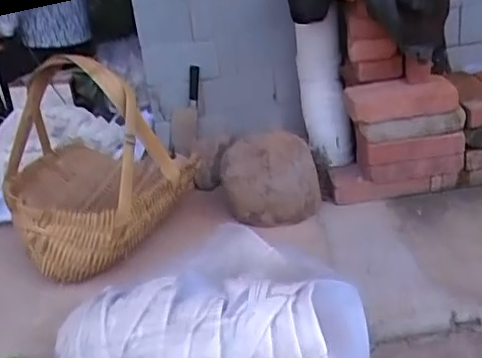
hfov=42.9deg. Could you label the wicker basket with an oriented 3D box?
[{"bbox_3d":[-0.323,-0.050,1.375,0.400,0.410,0.407,-16,27,-19],"label":"wicker basket"}]

